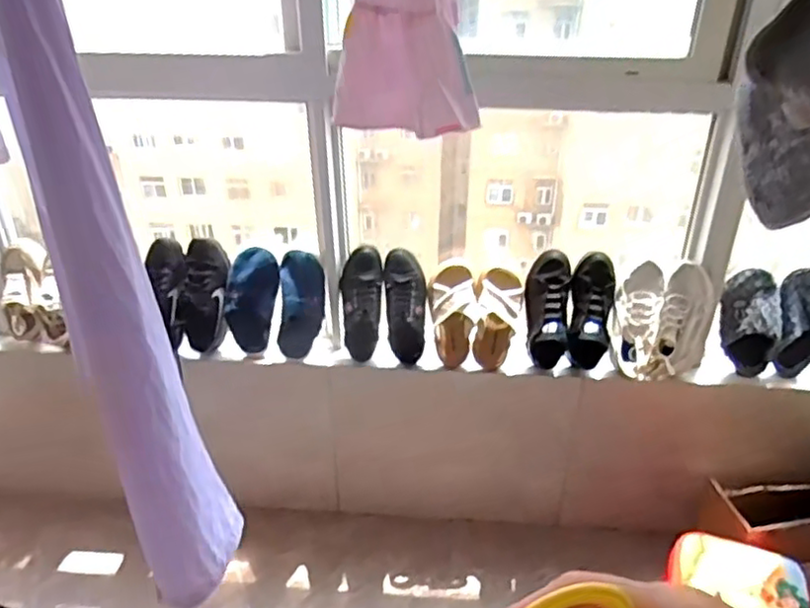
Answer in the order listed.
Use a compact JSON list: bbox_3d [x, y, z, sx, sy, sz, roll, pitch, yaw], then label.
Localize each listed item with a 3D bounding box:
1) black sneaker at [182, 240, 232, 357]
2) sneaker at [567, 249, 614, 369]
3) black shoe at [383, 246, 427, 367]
[{"bbox_3d":[-0.466,-0.019,1.555,0.099,0.266,0.087,2,1,2],"label":"black sneaker"},{"bbox_3d":[0.423,0.014,1.507,0.095,0.254,0.086,5,-2,7],"label":"sneaker"},{"bbox_3d":[0.001,0.007,1.543,0.093,0.269,0.087,-3,-7,-6],"label":"black shoe"}]

